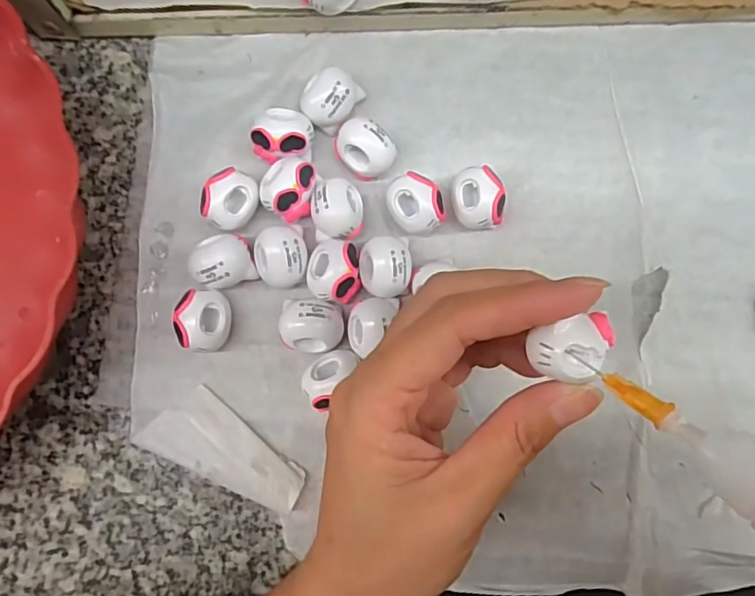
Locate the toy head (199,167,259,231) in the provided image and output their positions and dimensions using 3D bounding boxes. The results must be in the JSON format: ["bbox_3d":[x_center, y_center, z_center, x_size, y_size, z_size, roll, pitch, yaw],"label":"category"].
[{"bbox_3d":[-0.061,-0.040,0.226,0.020,0.017,0.023,38,84,4],"label":"toy head"}]

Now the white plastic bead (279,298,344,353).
[{"bbox_3d":[-0.026,0.011,0.222,0.024,0.019,0.021,-4,83,-1],"label":"white plastic bead"}]

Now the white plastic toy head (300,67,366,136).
[{"bbox_3d":[-0.021,-0.084,0.234,0.020,0.021,0.024,35,84,3],"label":"white plastic toy head"}]

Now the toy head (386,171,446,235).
[{"bbox_3d":[0.016,-0.038,0.229,0.020,0.019,0.024,-33,85,-5],"label":"toy head"}]

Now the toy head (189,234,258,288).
[{"bbox_3d":[-0.063,-0.015,0.223,0.023,0.018,0.022,0,83,-1],"label":"toy head"}]

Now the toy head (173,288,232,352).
[{"bbox_3d":[-0.069,0.009,0.220,0.019,0.019,0.024,-1,83,-1],"label":"toy head"}]

